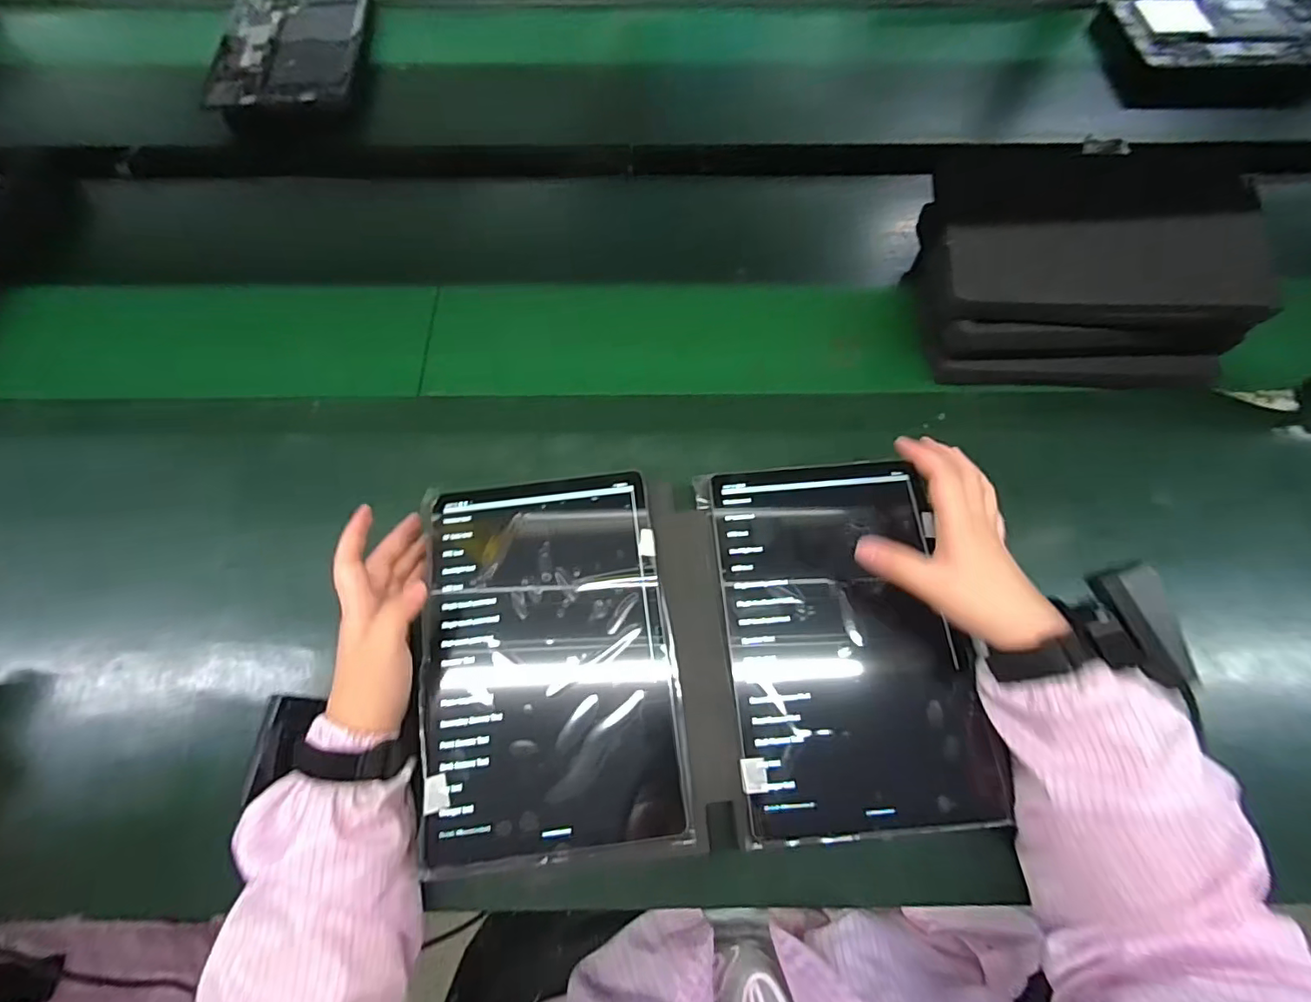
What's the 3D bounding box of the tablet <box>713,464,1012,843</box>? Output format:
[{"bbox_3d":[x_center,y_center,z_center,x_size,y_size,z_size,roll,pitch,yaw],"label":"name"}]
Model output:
[{"bbox_3d":[0.135,0.095,0.400,0.166,0.008,0.252,-5,69,-1],"label":"tablet"}]

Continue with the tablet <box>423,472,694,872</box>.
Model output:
[{"bbox_3d":[-0.075,0.105,0.393,0.168,0.007,0.251,-7,70,-3],"label":"tablet"}]

